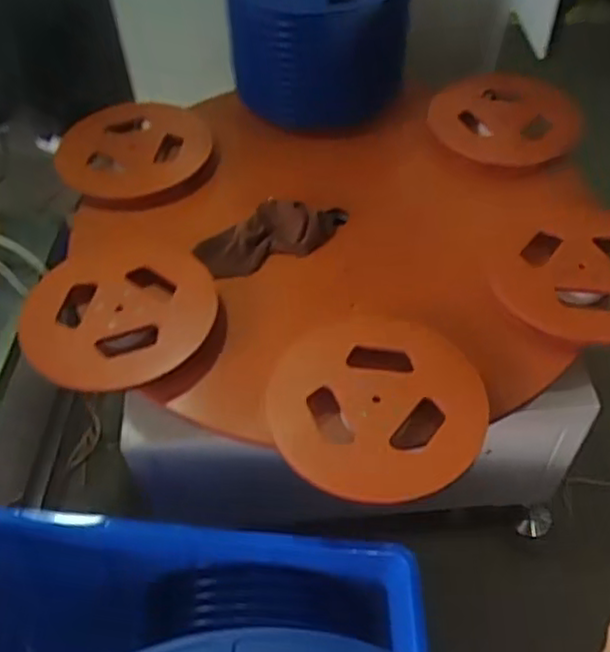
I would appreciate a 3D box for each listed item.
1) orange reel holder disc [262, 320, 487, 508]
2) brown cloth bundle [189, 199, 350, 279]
[{"bbox_3d":[0.094,0.091,0.903,0.277,0.056,0.296,34,60,26],"label":"orange reel holder disc"},{"bbox_3d":[-0.051,-0.146,1.145,0.257,0.047,0.104,-29,55,-19],"label":"brown cloth bundle"}]

